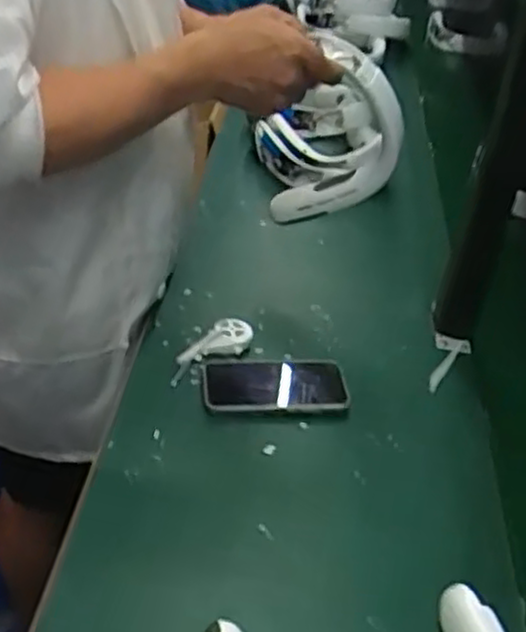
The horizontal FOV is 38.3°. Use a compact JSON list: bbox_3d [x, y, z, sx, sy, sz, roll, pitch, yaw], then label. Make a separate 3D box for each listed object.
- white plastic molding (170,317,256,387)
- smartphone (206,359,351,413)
[{"bbox_3d":[-0.062,0.038,0.848,0.115,0.018,0.041,-32,49,-23],"label":"white plastic molding"},{"bbox_3d":[0.012,0.071,0.810,0.148,0.012,0.074,-1,47,-5],"label":"smartphone"}]

